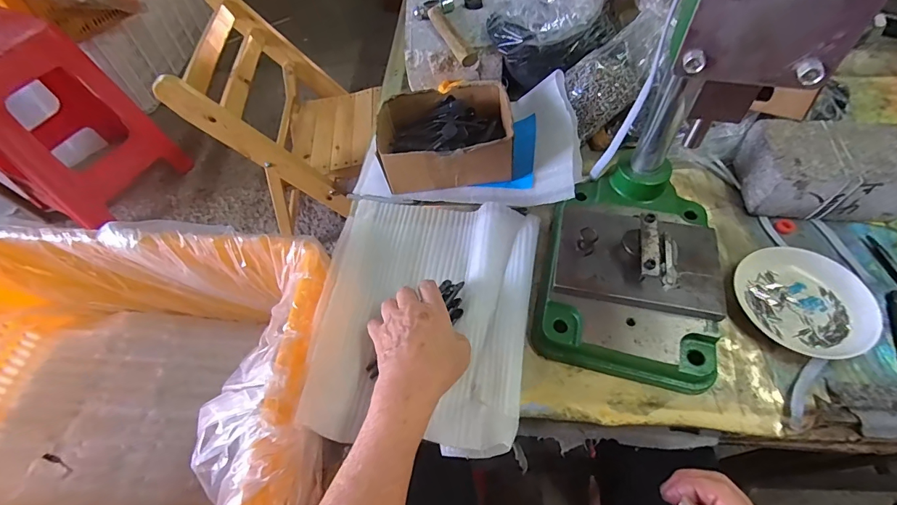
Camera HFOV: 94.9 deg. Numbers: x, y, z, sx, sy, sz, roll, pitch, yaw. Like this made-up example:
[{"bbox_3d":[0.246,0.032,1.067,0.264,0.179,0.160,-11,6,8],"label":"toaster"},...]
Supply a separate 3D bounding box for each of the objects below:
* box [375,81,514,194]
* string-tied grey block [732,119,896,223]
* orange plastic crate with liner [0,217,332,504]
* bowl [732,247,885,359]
[{"bbox_3d":[-0.004,-0.150,0.525,0.164,0.061,0.128,-5,56,0],"label":"box"},{"bbox_3d":[0.427,-0.093,0.469,0.147,0.063,0.099,7,58,9],"label":"string-tied grey block"},{"bbox_3d":[-0.367,0.180,0.459,0.499,0.218,0.354,2,56,5],"label":"orange plastic crate with liner"},{"bbox_3d":[0.352,0.048,0.409,0.103,0.023,0.119,-37,61,-19],"label":"bowl"}]

